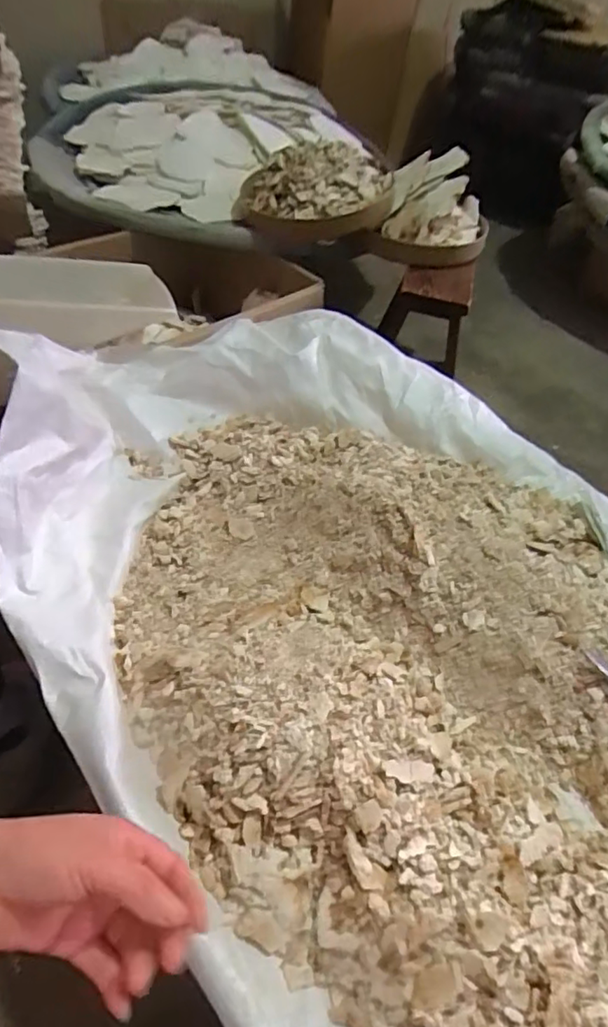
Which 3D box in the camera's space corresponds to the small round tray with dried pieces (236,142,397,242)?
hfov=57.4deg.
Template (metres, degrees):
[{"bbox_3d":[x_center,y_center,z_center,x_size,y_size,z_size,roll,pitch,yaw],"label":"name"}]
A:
[{"bbox_3d":[0.020,-0.683,1.166,0.332,0.102,0.330,5,48,-5],"label":"small round tray with dried pieces"}]

